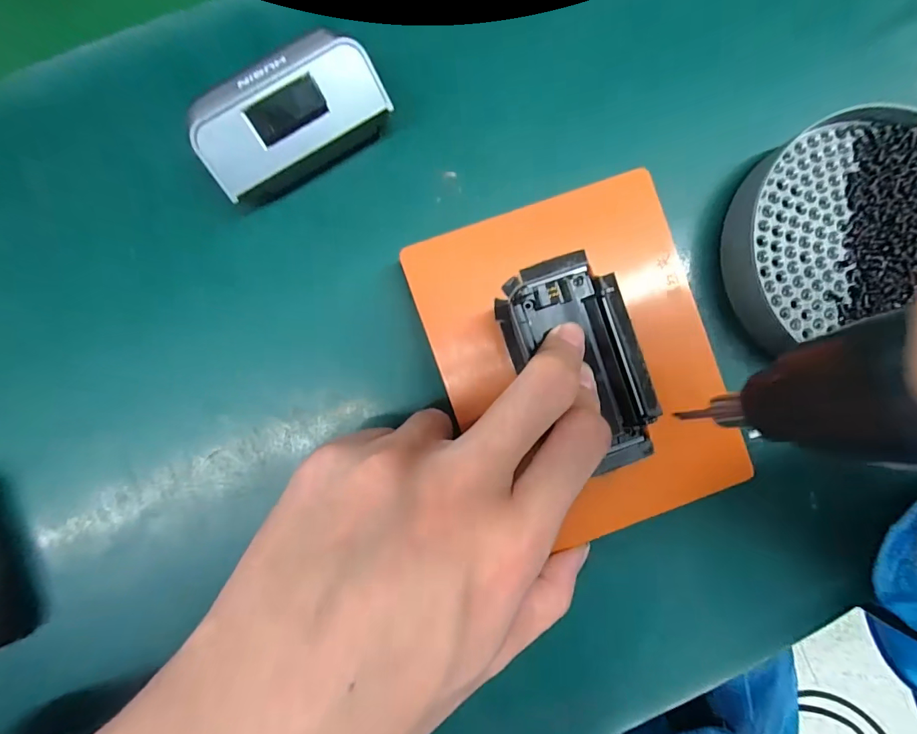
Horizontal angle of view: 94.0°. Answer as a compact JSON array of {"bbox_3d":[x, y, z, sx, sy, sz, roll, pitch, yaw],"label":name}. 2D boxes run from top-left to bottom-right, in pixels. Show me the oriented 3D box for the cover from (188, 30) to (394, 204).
[{"bbox_3d":[-0.066,-0.098,0.176,0.073,0.036,0.034,-34,89,-2],"label":"cover"}]

